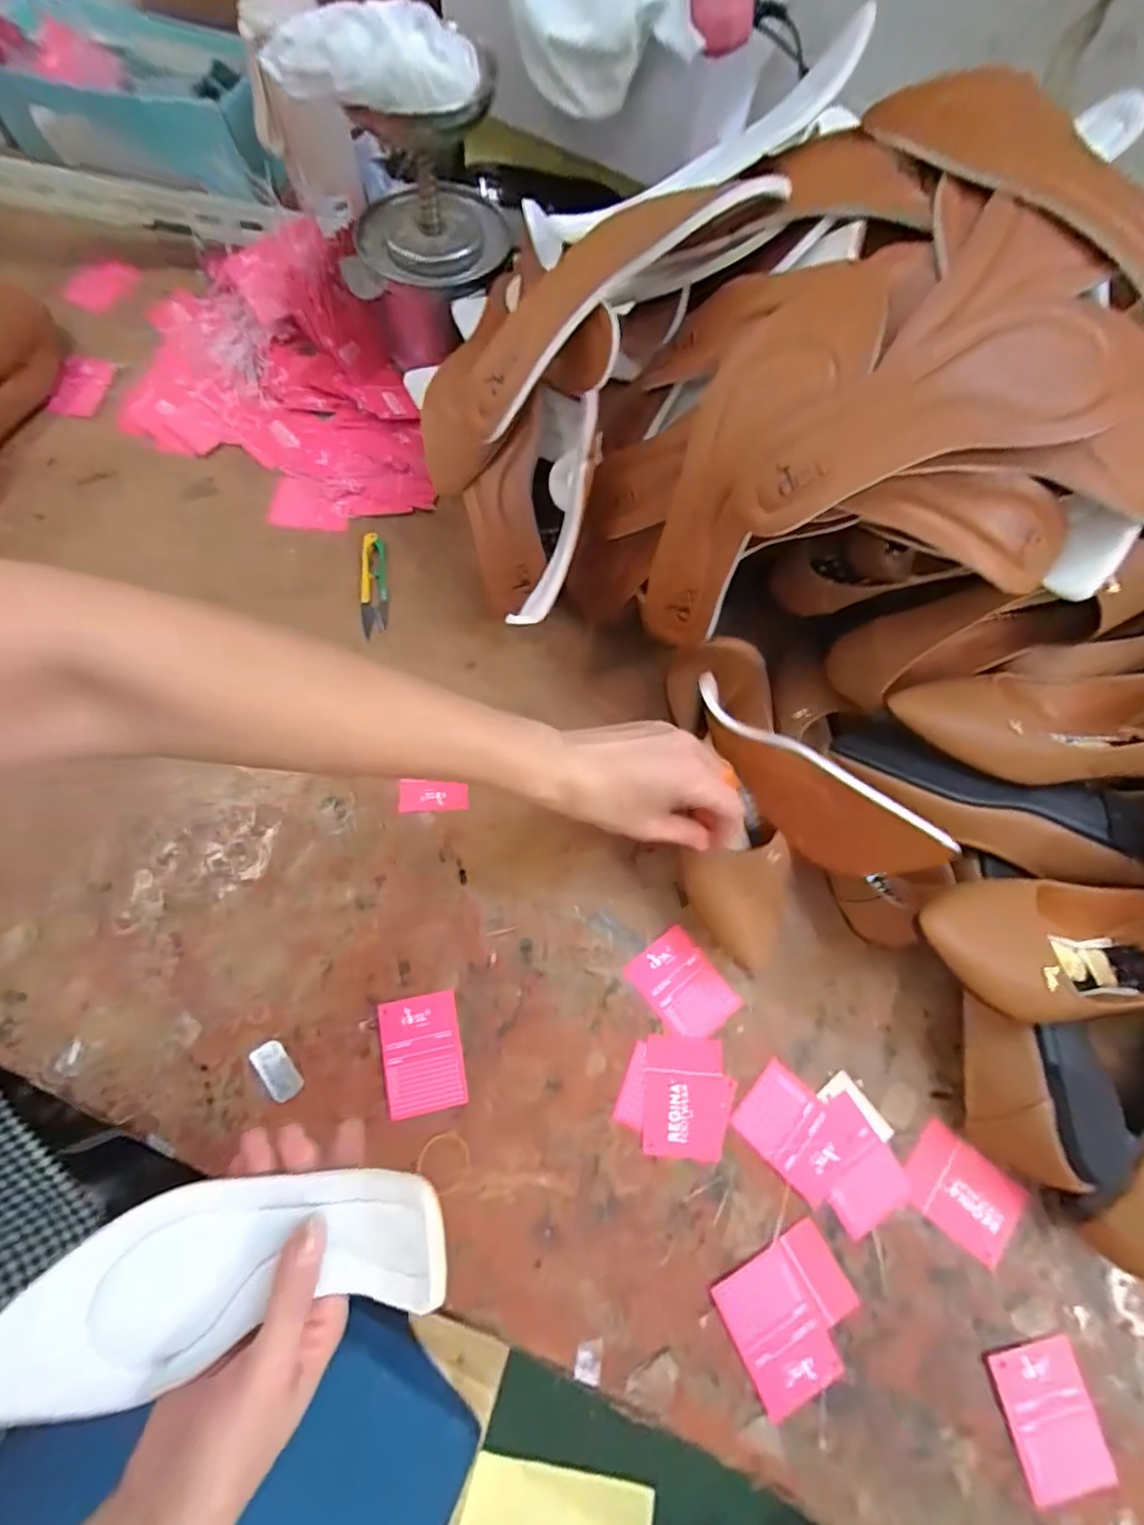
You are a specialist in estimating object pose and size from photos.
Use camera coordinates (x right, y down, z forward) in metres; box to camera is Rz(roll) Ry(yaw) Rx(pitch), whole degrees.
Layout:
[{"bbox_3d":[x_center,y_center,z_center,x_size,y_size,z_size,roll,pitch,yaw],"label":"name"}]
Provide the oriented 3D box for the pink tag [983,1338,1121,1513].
[{"bbox_3d":[0.294,0.402,0.375,0.055,0.004,0.072,-10,71,-5],"label":"pink tag"}]

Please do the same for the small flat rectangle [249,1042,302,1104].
[{"bbox_3d":[-0.205,0.214,0.425,0.021,0.004,0.041,-36,75,-13],"label":"small flat rectangle"}]

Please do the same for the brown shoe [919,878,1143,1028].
[{"bbox_3d":[0.350,0.121,0.397,0.279,0.059,0.082,7,69,-22],"label":"brown shoe"}]

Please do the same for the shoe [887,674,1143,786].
[{"bbox_3d":[0.354,-0.025,0.450,0.237,0.062,0.088,-4,71,-3],"label":"shoe"}]

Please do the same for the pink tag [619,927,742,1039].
[{"bbox_3d":[0.082,0.165,0.449,0.053,0.004,0.072,-38,76,-13],"label":"pink tag"}]

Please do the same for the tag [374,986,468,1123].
[{"bbox_3d":[-0.105,0.204,0.430,0.054,0.004,0.074,-10,71,-9],"label":"tag"}]

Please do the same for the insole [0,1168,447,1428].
[{"bbox_3d":[-0.162,0.238,0.283,0.210,0.034,0.072,-16,72,-3],"label":"insole"}]

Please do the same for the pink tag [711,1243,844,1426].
[{"bbox_3d":[0.129,0.357,0.385,0.056,0.004,0.074,-25,73,-10],"label":"pink tag"}]

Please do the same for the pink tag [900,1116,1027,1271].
[{"bbox_3d":[0.264,0.290,0.414,0.074,0.004,0.056,39,74,12],"label":"pink tag"}]

